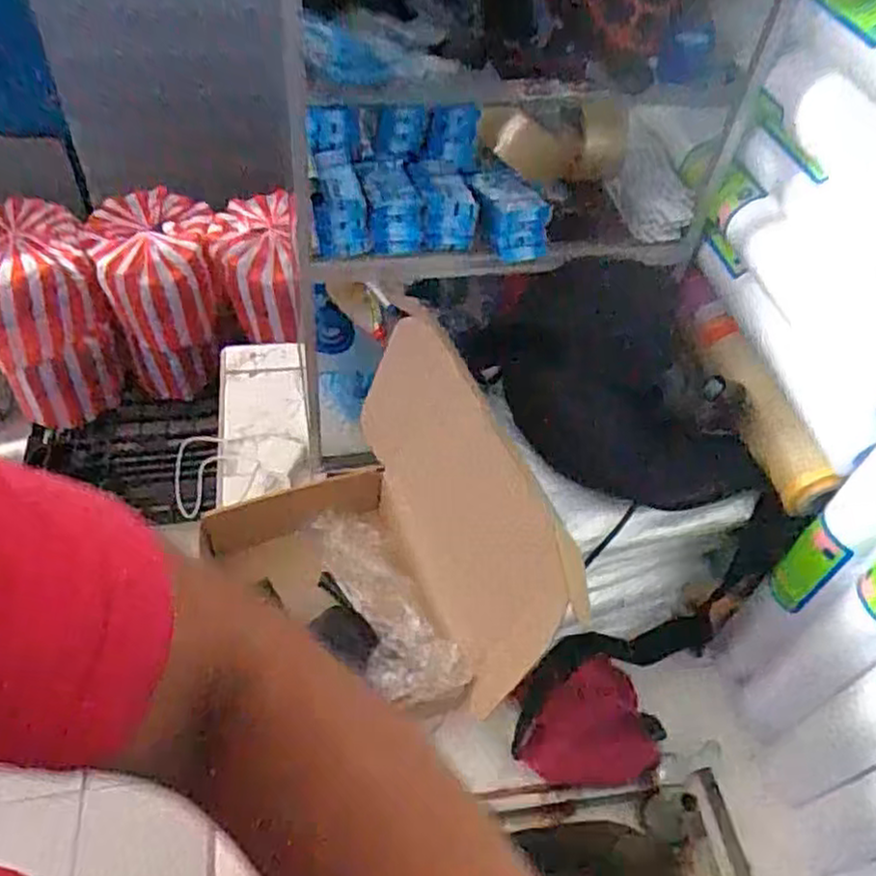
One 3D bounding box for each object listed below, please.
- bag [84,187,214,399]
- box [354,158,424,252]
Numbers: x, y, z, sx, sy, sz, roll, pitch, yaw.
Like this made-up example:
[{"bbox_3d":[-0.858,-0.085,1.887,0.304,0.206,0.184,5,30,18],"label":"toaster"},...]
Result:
[{"bbox_3d":[-0.658,-0.340,1.795,0.275,0.367,0.358,-19,55,-21],"label":"bag"},{"bbox_3d":[-0.048,-0.232,0.727,0.055,0.045,0.100,-6,51,-11],"label":"box"}]

